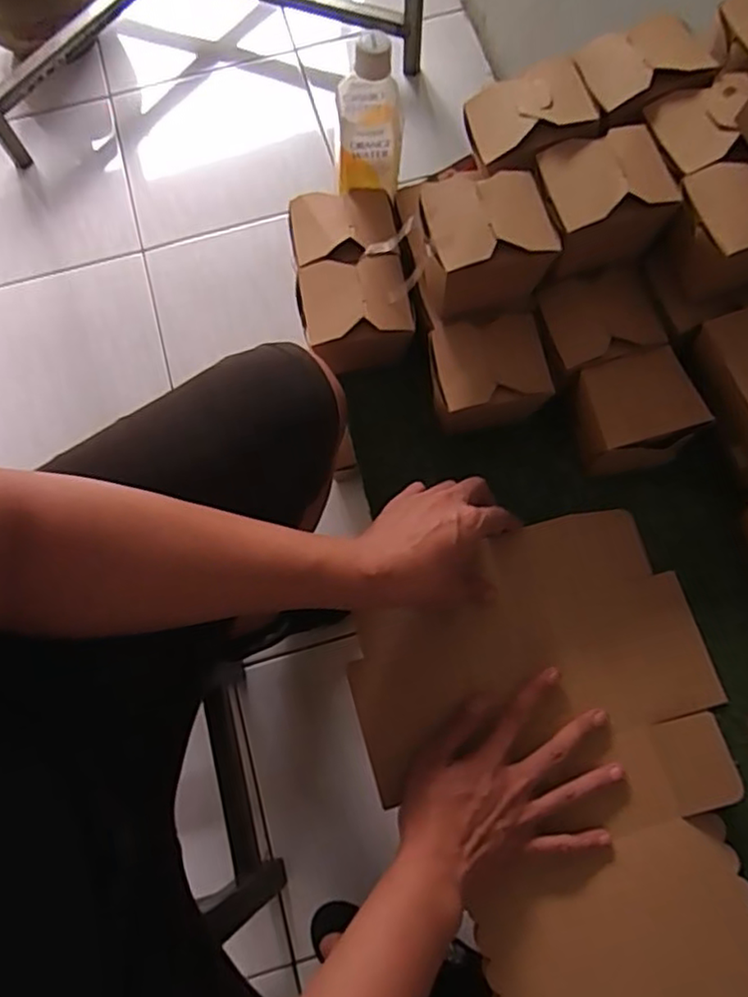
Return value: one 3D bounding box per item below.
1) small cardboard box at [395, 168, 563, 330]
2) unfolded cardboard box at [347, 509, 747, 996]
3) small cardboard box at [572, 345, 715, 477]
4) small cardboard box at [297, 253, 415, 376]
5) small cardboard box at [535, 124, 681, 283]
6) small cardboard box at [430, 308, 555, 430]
[{"bbox_3d":[0.085,-0.212,0.550,0.106,0.085,0.088,-17,73,-4],"label":"small cardboard box"},{"bbox_3d":[0.163,0.235,0.544,0.300,0.021,0.414,-16,73,-3],"label":"unfolded cardboard box"},{"bbox_3d":[0.229,-0.073,0.586,0.098,0.065,0.088,-17,73,-4],"label":"small cardboard box"},{"bbox_3d":[-0.017,-0.173,0.610,0.099,0.051,0.094,-8,73,-1],"label":"small cardboard box"},{"bbox_3d":[0.192,-0.247,0.547,0.099,0.076,0.088,-15,73,-3],"label":"small cardboard box"},{"bbox_3d":[0.103,-0.110,0.591,0.099,0.062,0.090,-9,73,-1],"label":"small cardboard box"}]

